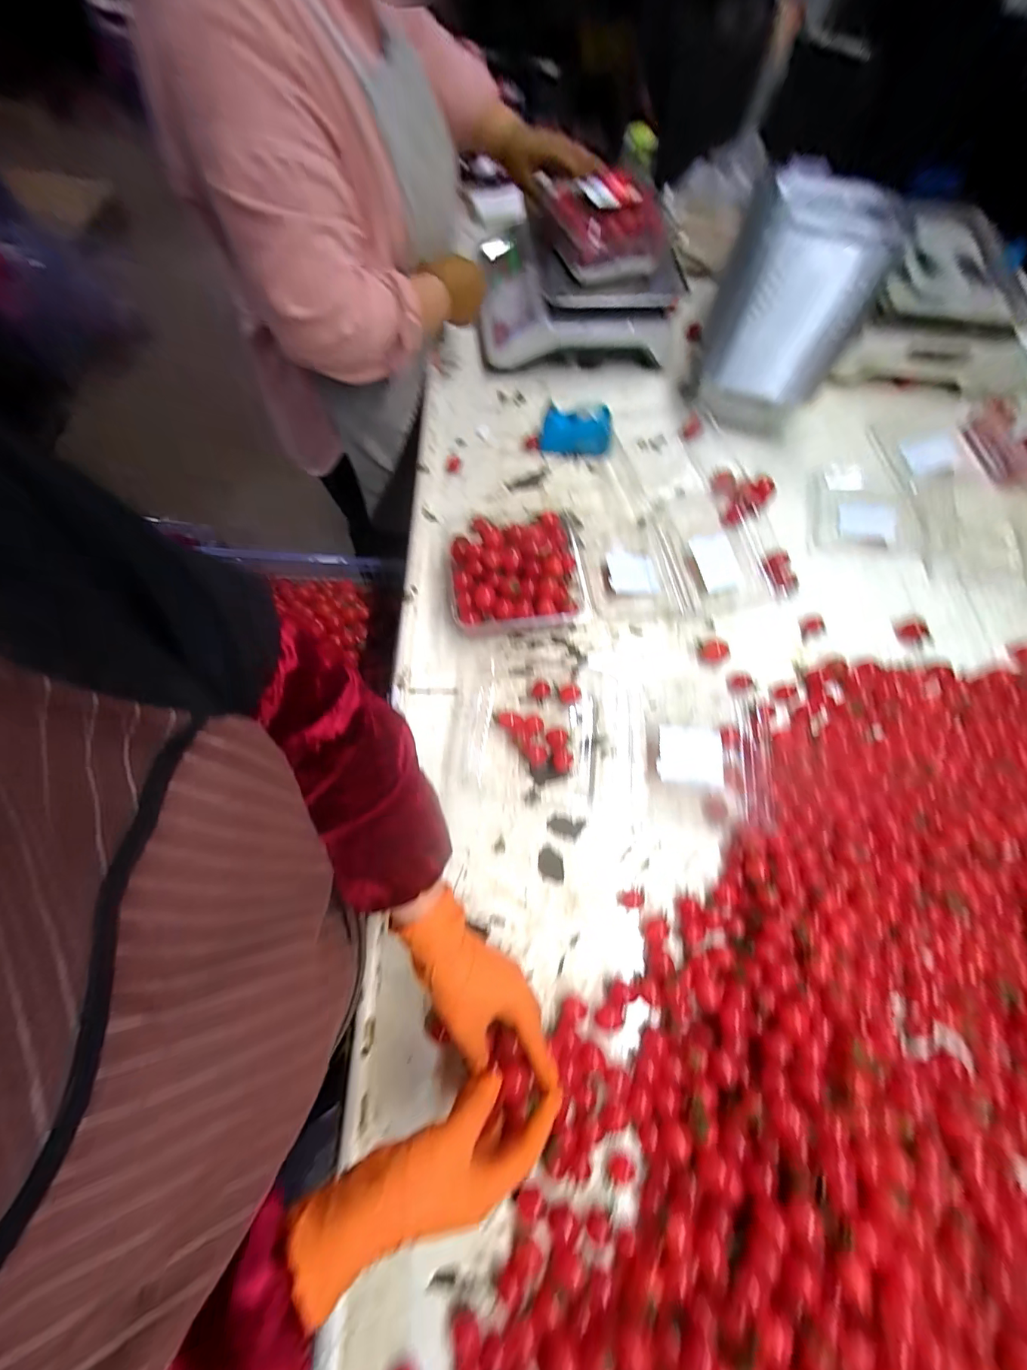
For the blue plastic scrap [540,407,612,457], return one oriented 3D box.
[{"bbox_3d":[0.097,-0.391,0.696,0.106,0.063,0.017,8,48,12],"label":"blue plastic scrap"}]

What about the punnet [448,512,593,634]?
[{"bbox_3d":[0.009,-0.150,0.591,0.188,0.067,0.169,-8,69,-5],"label":"punnet"}]

